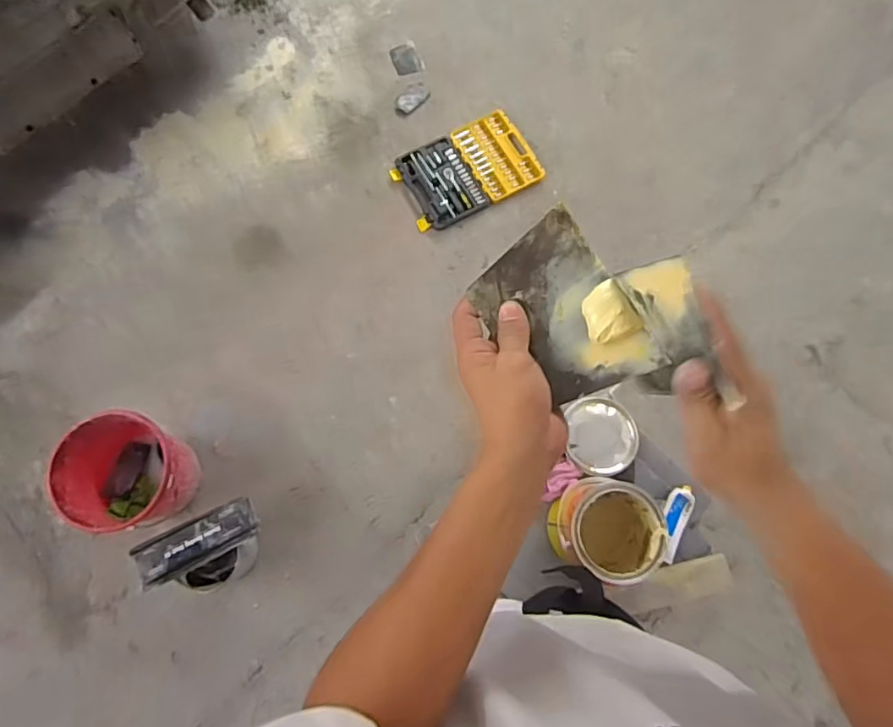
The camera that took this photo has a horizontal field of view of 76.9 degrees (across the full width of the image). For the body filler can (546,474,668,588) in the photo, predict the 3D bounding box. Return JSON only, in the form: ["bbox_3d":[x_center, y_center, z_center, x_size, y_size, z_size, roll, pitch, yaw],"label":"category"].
[{"bbox_3d":[0.277,0.293,0.976,0.180,0.160,0.158,28,76,5],"label":"body filler can"}]

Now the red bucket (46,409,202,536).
[{"bbox_3d":[-0.748,0.267,1.342,0.252,0.244,0.250,0,73,-2],"label":"red bucket"}]

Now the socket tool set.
[{"bbox_3d":[0.064,-0.617,1.783,0.432,0.039,0.290,-27,76,-9],"label":"socket tool set"}]

